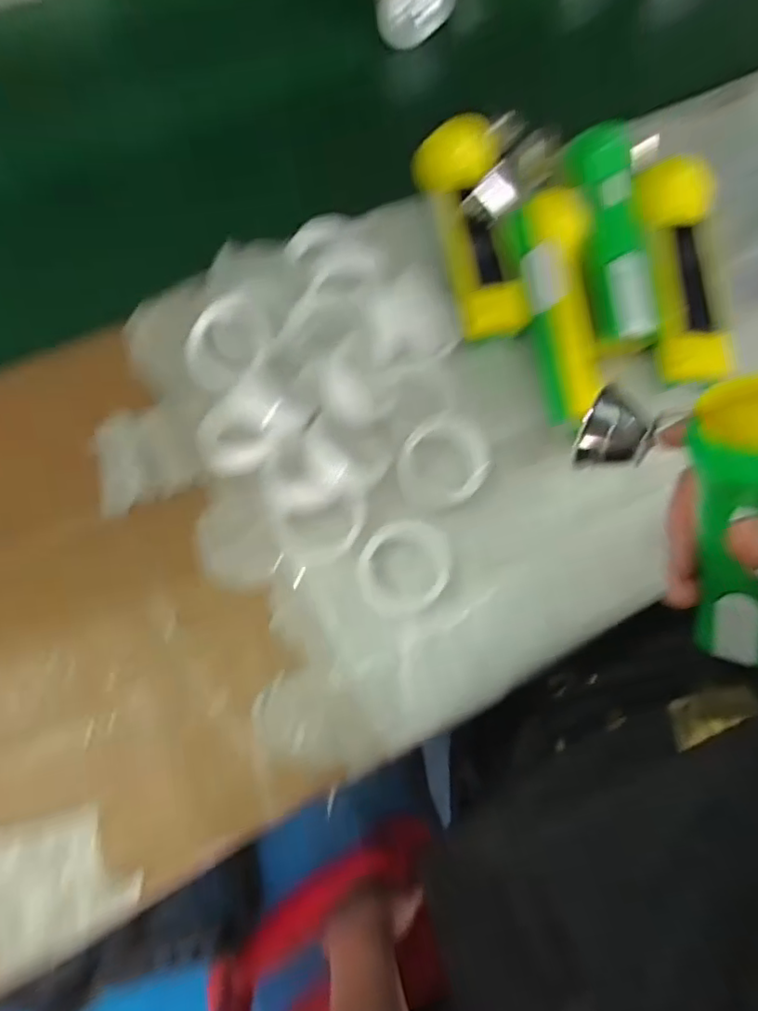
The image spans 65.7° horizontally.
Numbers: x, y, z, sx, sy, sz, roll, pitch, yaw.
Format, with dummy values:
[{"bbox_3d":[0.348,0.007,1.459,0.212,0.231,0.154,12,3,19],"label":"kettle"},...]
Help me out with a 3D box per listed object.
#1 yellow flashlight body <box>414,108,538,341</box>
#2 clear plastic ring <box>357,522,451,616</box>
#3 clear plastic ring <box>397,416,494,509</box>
[{"bbox_3d":[0.066,-0.197,0.415,0.052,0.033,0.165,-7,72,-4],"label":"yellow flashlight body"},{"bbox_3d":[0.015,0.036,0.347,0.055,0.011,0.054,1,71,-2],"label":"clear plastic ring"},{"bbox_3d":[0.041,-0.028,0.370,0.053,0.010,0.066,42,75,11],"label":"clear plastic ring"}]

